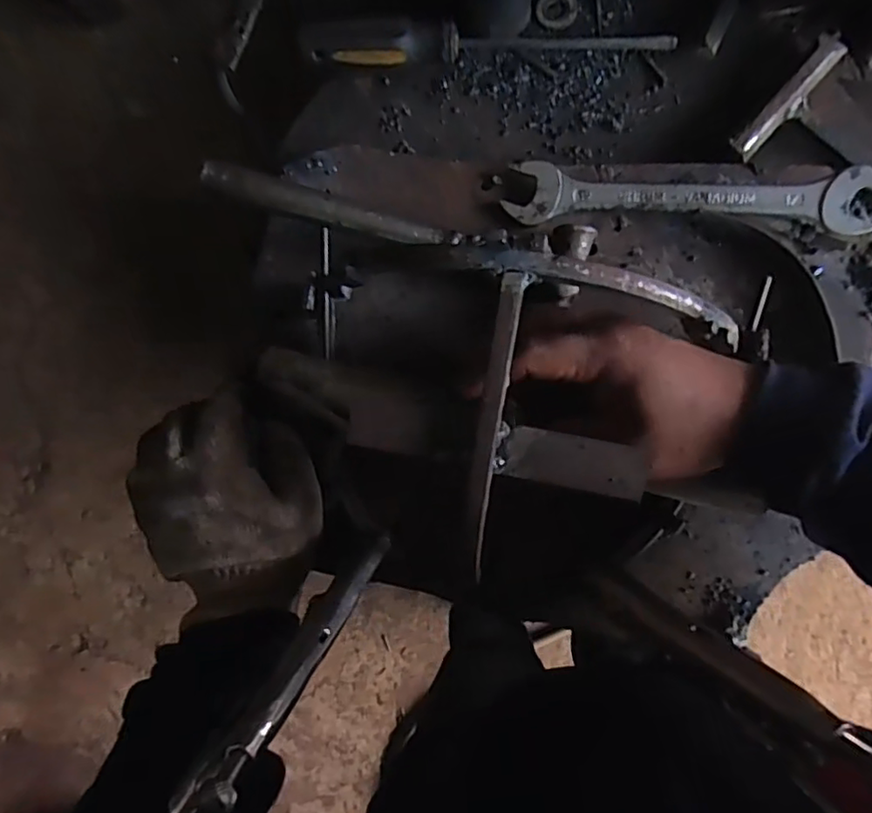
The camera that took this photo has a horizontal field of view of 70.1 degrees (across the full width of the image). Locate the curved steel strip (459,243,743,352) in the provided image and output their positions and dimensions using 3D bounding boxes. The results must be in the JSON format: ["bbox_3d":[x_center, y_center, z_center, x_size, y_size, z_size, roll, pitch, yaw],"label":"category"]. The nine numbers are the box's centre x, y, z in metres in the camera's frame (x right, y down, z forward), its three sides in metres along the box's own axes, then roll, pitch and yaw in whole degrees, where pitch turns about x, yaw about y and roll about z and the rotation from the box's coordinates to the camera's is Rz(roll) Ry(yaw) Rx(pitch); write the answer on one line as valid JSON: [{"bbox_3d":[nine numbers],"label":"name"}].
[{"bbox_3d":[0.079,-0.053,0.284,0.142,0.020,0.015,13,88,-10],"label":"curved steel strip"}]

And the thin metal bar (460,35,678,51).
[{"bbox_3d":[0.087,-0.243,0.414,0.139,0.008,0.009,5,88,7],"label":"thin metal bar"}]

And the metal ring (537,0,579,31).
[{"bbox_3d":[0.082,-0.268,0.418,0.027,0.004,0.028,0,89,7],"label":"metal ring"}]

